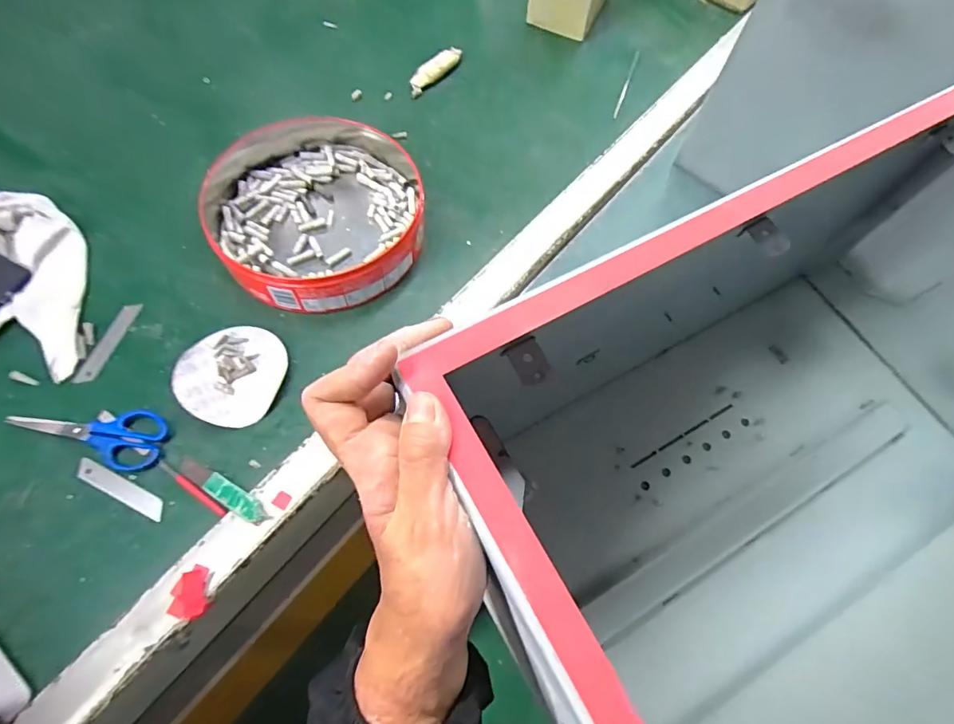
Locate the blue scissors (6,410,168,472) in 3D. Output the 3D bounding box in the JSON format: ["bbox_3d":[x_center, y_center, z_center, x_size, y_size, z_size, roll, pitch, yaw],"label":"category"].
[{"bbox_3d":[-0.401,0.071,0.519,0.153,0.011,0.060,12,66,2],"label":"blue scissors"}]

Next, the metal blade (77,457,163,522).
[{"bbox_3d":[-0.354,0.126,0.498,0.101,0.005,0.021,24,67,8],"label":"metal blade"}]

